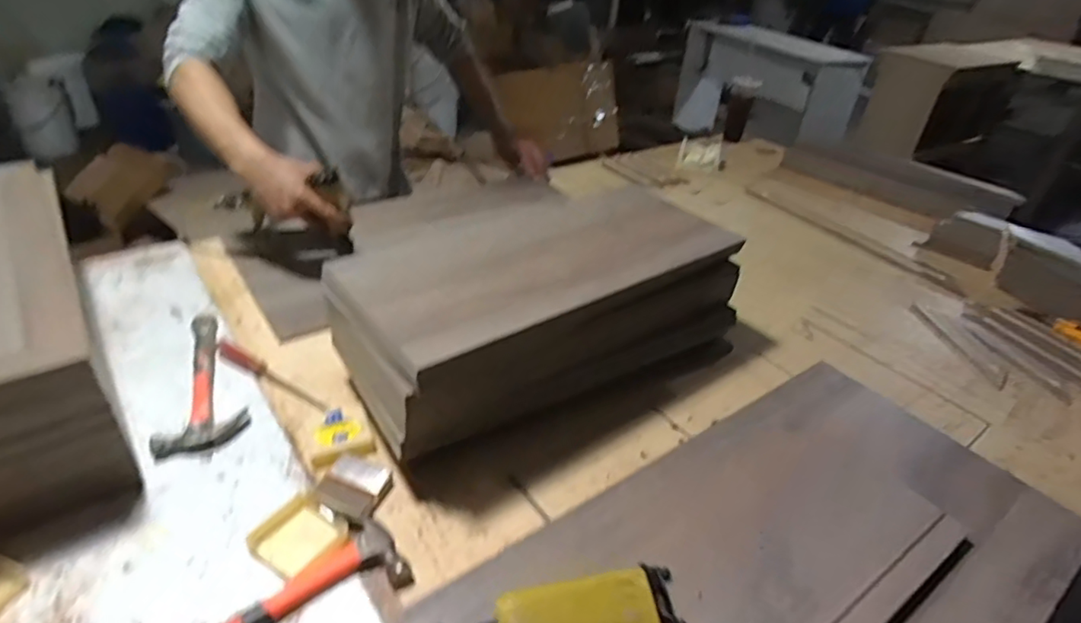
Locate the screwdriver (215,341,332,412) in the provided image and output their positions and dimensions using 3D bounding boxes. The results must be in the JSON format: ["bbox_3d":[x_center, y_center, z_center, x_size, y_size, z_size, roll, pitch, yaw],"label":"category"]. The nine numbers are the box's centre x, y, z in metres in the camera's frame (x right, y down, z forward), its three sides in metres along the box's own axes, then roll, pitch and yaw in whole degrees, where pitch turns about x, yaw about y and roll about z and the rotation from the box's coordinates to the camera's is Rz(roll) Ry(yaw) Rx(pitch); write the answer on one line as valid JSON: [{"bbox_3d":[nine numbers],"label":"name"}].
[{"bbox_3d":[-0.356,0.084,0.790,0.197,0.018,0.024,23,39,23],"label":"screwdriver"}]

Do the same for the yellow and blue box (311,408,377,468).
[{"bbox_3d":[-0.243,0.148,0.719,0.068,0.023,0.064,-13,39,-25],"label":"yellow and blue box"}]

